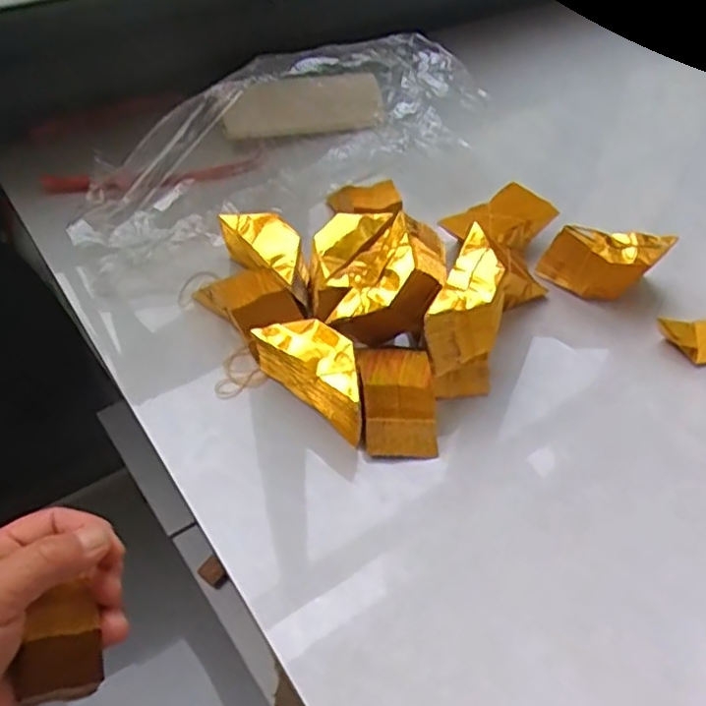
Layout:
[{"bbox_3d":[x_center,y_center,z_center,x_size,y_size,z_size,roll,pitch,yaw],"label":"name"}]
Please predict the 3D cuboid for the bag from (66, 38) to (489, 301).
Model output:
[{"bbox_3d":[-0.057,-0.164,0.552,0.360,0.098,0.129,-35,60,-29],"label":"bag"}]

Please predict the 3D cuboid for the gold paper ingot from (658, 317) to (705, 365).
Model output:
[{"bbox_3d":[0.255,-0.011,0.485,0.062,0.024,0.030,-4,49,-7],"label":"gold paper ingot"}]

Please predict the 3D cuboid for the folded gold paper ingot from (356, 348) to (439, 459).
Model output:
[{"bbox_3d":[0.027,0.029,0.419,0.045,0.035,0.066,-5,50,-8],"label":"folded gold paper ingot"}]

